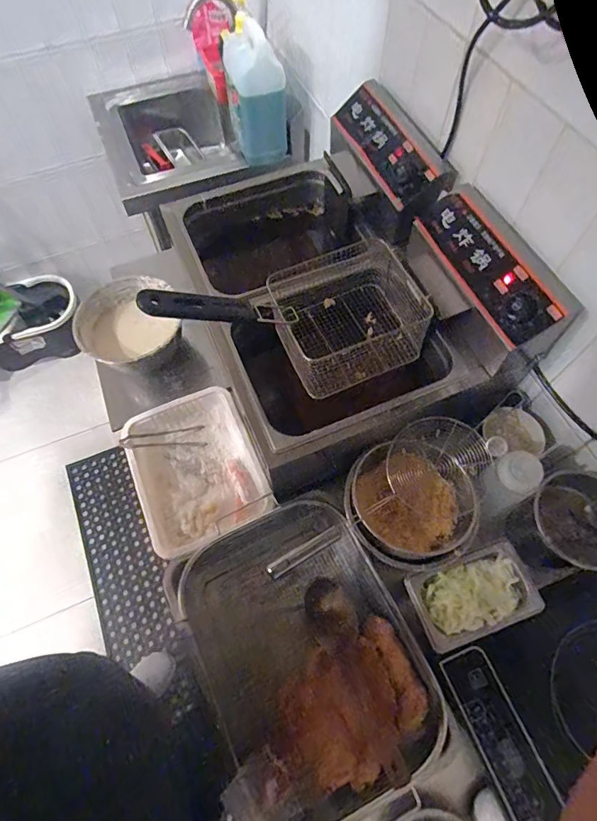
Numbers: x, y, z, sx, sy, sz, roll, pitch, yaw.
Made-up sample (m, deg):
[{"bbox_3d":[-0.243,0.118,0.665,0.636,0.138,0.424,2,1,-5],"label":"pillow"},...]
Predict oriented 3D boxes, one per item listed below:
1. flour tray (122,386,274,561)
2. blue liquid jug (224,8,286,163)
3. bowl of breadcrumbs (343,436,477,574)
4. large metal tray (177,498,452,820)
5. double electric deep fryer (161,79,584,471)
[{"bbox_3d":[-0.178,0.104,0.758,0.207,0.062,0.257,-23,66,-11],"label":"flour tray"},{"bbox_3d":[-0.104,-0.774,1.069,0.141,0.275,0.163,-9,64,-5],"label":"blue liquid jug"},{"bbox_3d":[0.165,0.141,0.658,0.173,0.068,0.185,-23,66,-11],"label":"bowl of breadcrumbs"},{"bbox_3d":[0.011,0.347,0.625,0.287,0.079,0.403,-23,66,-11],"label":"large metal tray"},{"bbox_3d":[0.053,-0.234,0.750,0.436,0.247,0.581,-21,66,-10],"label":"double electric deep fryer"}]

